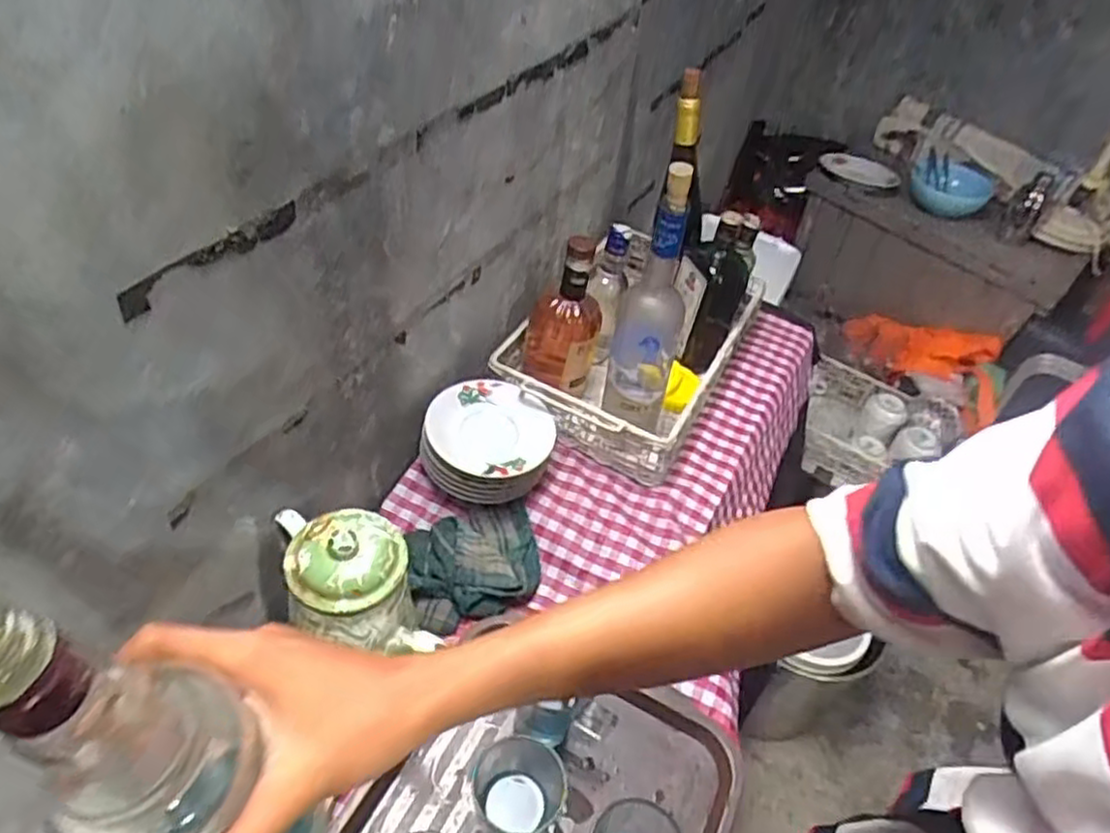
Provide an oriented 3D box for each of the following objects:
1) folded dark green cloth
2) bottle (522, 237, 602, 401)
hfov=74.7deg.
[{"bbox_3d":[-0.088,0.157,0.802,0.147,0.038,0.128,-13,49,-20],"label":"folded dark green cloth"},{"bbox_3d":[0.011,-0.124,0.910,0.090,0.216,0.067,9,45,-3],"label":"bottle"}]

